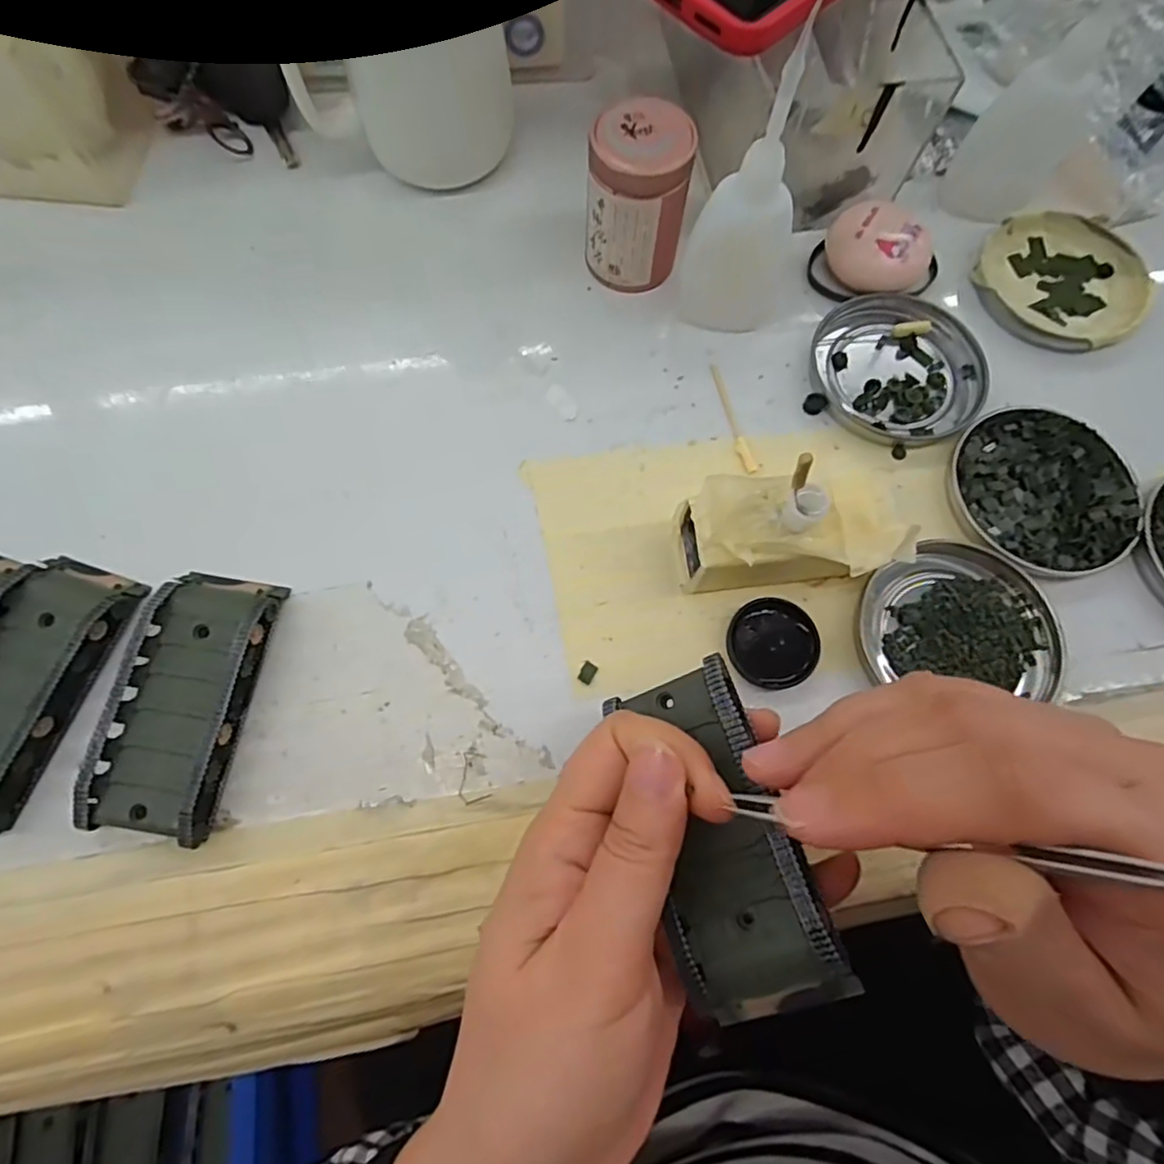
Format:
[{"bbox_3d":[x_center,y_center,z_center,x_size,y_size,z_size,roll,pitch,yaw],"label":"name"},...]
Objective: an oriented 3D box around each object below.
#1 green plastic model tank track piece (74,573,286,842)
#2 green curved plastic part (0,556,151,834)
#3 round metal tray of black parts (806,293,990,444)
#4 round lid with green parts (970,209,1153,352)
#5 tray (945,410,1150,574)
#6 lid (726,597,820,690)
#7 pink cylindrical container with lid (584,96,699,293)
[{"bbox_3d":[-0.149,0.043,0.239,0.045,0.019,0.096,8,72,2],"label":"green plastic model tank track piece"},{"bbox_3d":[-0.212,0.037,0.239,0.045,0.018,0.097,19,72,5],"label":"green curved plastic part"},{"bbox_3d":[0.147,-0.101,0.299,0.077,0.008,0.075,0,72,-1],"label":"round metal tray of black parts"},{"bbox_3d":[0.239,-0.152,0.318,0.076,0.012,0.086,30,73,9],"label":"round lid with green parts"},{"bbox_3d":[0.201,-0.041,0.277,0.073,0.009,0.077,0,72,-1],"label":"tray"},{"bbox_3d":[0.076,0.024,0.256,0.034,0.006,0.035,0,72,-1],"label":"lid"},{"bbox_3d":[0.026,-0.172,0.291,0.043,0.063,0.041,0,72,-1],"label":"pink cylindrical container with lid"}]

